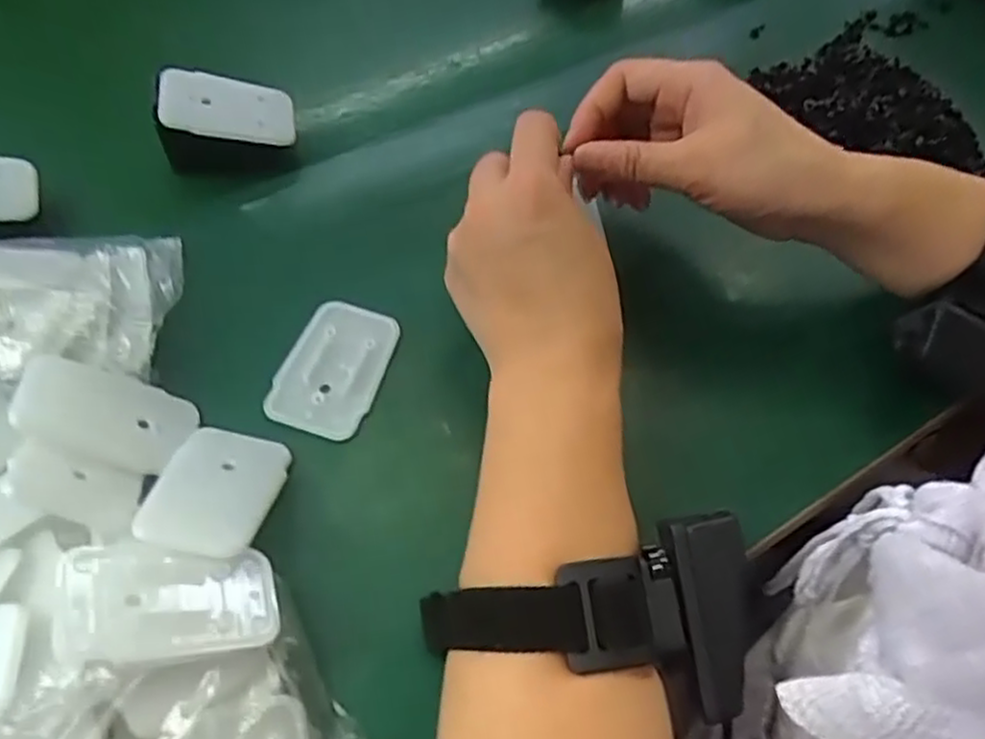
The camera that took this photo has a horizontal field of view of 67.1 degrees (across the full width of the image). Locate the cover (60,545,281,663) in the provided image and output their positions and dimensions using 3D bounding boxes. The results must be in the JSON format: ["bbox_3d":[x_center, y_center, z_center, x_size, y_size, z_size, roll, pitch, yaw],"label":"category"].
[{"bbox_3d":[-0.110,0.079,0.255,0.069,0.006,0.043,5,37,-26],"label":"cover"}]

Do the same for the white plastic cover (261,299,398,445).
[{"bbox_3d":[-0.073,-0.001,0.348,0.044,0.008,0.067,16,57,7],"label":"white plastic cover"}]

